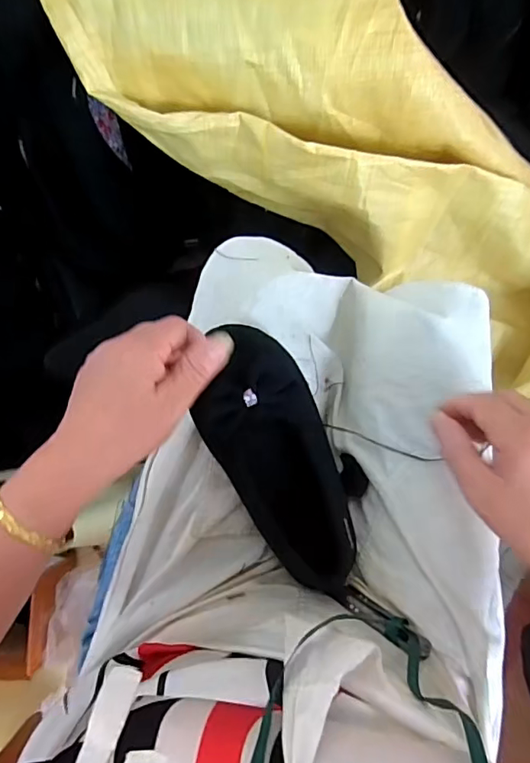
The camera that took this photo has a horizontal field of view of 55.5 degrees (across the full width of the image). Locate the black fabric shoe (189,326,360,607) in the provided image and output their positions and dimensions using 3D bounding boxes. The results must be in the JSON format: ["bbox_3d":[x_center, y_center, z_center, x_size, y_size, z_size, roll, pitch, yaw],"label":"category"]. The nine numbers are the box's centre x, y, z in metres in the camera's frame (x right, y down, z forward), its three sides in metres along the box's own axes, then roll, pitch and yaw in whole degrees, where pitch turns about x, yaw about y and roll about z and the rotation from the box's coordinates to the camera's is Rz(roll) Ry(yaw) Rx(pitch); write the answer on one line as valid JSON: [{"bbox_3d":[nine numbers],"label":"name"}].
[{"bbox_3d":[0.009,0.062,0.399,0.091,0.044,0.206,-22,89,-4],"label":"black fabric shoe"}]

